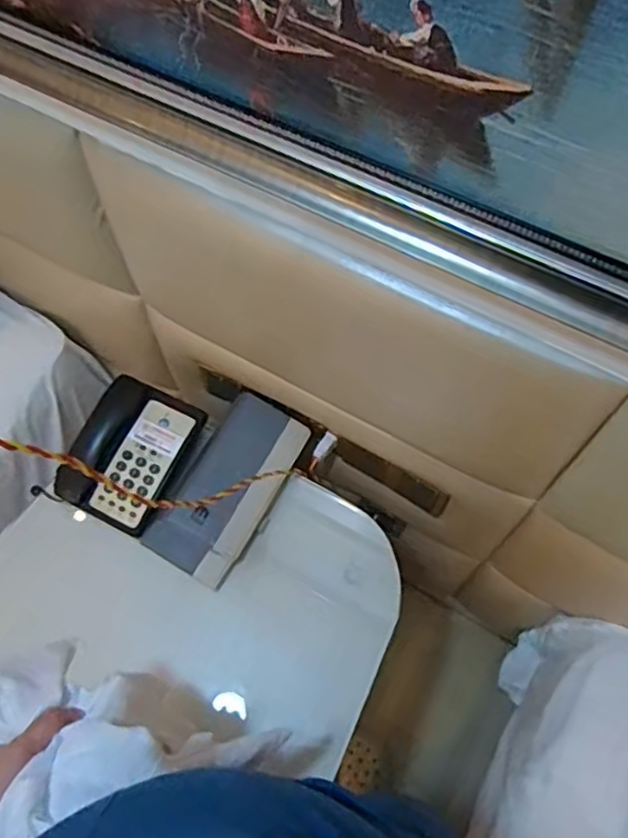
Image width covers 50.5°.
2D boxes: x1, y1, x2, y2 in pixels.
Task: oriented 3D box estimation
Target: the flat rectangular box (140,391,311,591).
[{"bbox_3d":[-0.122,0.100,0.978,0.133,0.043,0.268,26,68,14],"label":"flat rectangular box"}]

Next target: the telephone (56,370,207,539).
[{"bbox_3d":[-0.271,0.048,0.981,0.162,0.053,0.207,25,67,13],"label":"telephone"}]

